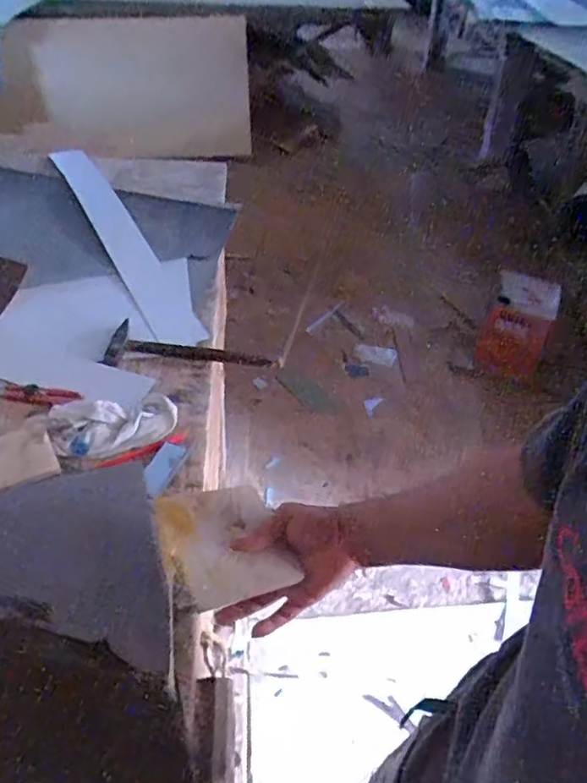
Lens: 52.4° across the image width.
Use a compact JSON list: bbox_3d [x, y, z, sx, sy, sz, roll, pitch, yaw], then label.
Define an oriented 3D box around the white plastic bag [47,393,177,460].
[{"bbox_3d":[-0.259,0.049,0.853,0.175,0.034,0.099,-5,44,-9],"label":"white plastic bag"}]

